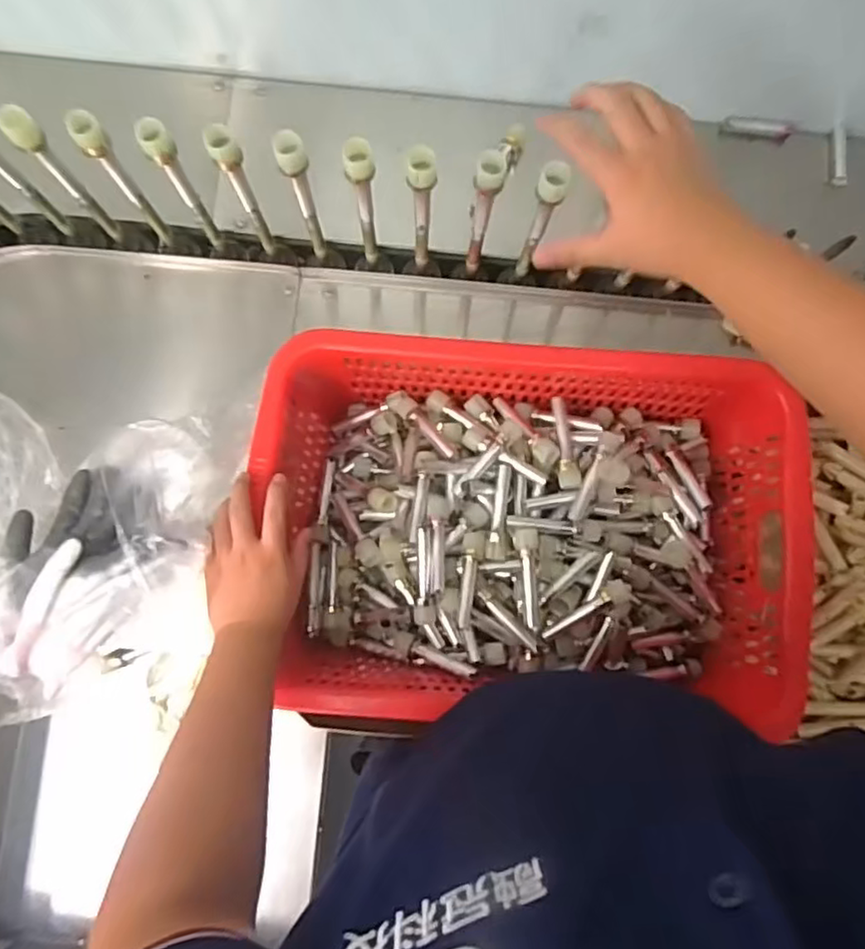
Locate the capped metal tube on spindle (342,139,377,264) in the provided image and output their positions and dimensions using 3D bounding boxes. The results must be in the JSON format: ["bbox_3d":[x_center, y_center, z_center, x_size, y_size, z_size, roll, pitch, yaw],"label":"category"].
[{"bbox_3d":[-0.060,-0.231,0.577,0.022,0.173,0.018,-6,82,-3],"label":"capped metal tube on spindle"}]

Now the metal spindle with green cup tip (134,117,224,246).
[{"bbox_3d":[-0.216,-0.244,0.586,0.021,0.197,0.017,-22,83,-6],"label":"metal spindle with green cup tip"}]

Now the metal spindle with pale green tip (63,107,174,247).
[{"bbox_3d":[-0.269,-0.250,0.589,0.022,0.194,0.021,-37,84,-7],"label":"metal spindle with pale green tip"}]

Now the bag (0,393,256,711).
[{"bbox_3d":[-0.333,0.060,0.588,0.282,0.084,0.270,3,81,-2],"label":"bag"}]

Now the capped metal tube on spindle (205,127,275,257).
[{"bbox_3d":[-0.165,-0.242,0.578,0.023,0.173,0.018,-22,83,-6],"label":"capped metal tube on spindle"}]

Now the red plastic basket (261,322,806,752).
[{"bbox_3d":[0.090,0.048,0.678,0.500,0.165,0.356,1,81,-2],"label":"red plastic basket"}]

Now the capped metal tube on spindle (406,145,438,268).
[{"bbox_3d":[-0.011,-0.225,0.575,0.022,0.169,0.020,4,81,-2],"label":"capped metal tube on spindle"}]

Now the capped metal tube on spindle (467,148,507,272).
[{"bbox_3d":[0.042,-0.223,0.575,0.022,0.169,0.017,12,81,-1],"label":"capped metal tube on spindle"}]

